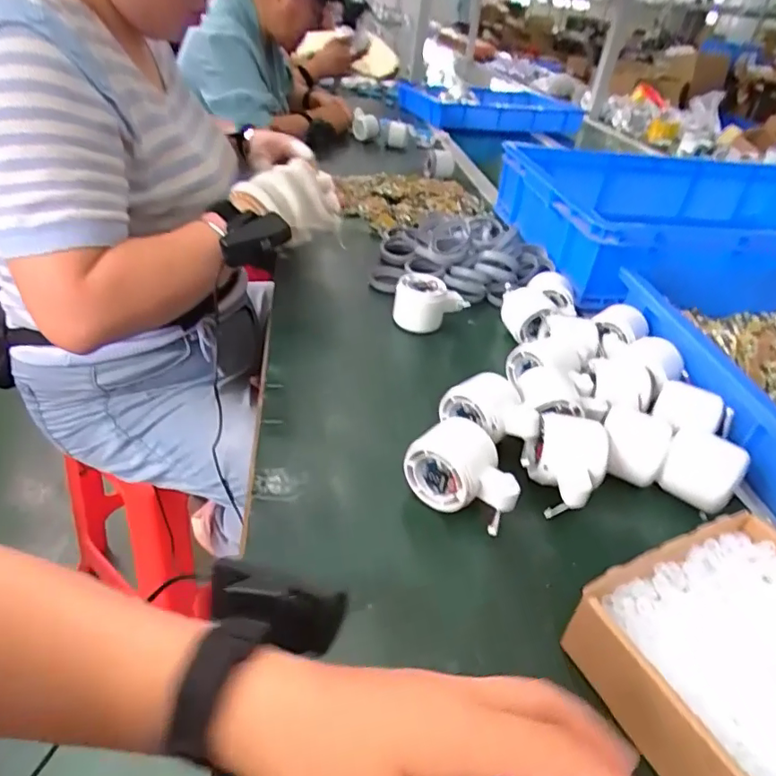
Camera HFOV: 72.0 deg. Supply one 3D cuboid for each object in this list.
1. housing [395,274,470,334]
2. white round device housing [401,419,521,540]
[{"bbox_3d":[0.048,-0.104,0.648,0.077,0.053,0.065,-27,49,-36],"label":"housing"},{"bbox_3d":[0.061,0.066,0.413,0.082,0.054,0.049,29,42,27],"label":"white round device housing"}]

